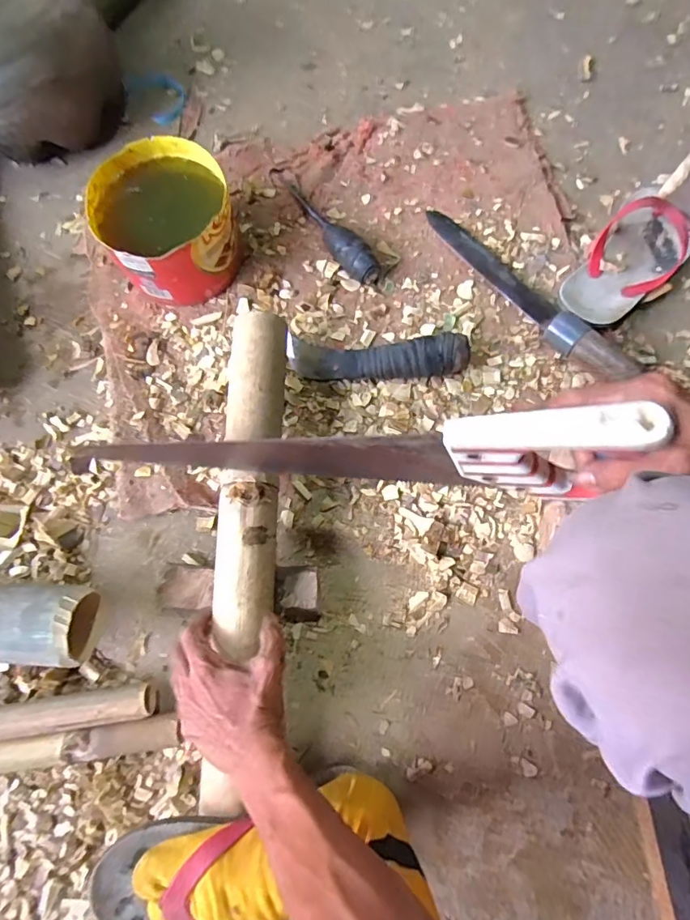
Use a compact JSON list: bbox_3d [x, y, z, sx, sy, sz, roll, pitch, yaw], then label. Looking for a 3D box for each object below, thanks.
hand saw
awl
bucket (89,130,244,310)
[{"bbox_3d":[-0.029,0.000,0.408,0.475,0.094,0.030,-1,72,24],"label":"hand saw"},{"bbox_3d":[-0.024,-0.291,0.615,0.033,0.032,0.189,-35,76,-9],"label":"awl"},{"bbox_3d":[-0.203,-0.277,0.587,0.149,0.097,0.153,0,74,1],"label":"bucket"}]

